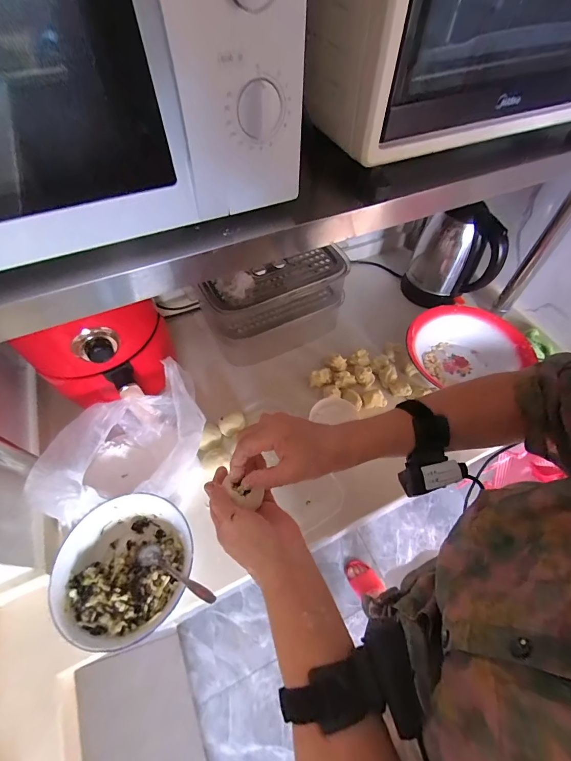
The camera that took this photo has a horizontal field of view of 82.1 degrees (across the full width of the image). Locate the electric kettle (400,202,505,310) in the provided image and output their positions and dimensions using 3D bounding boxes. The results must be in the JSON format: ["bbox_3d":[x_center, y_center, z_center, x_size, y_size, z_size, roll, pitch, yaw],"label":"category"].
[{"bbox_3d":[0.405,-0.302,0.782,0.182,0.223,0.138,24,60,15],"label":"electric kettle"}]

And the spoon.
[{"bbox_3d":[-0.161,0.279,0.476,0.159,0.017,0.028,11,55,30],"label":"spoon"}]

